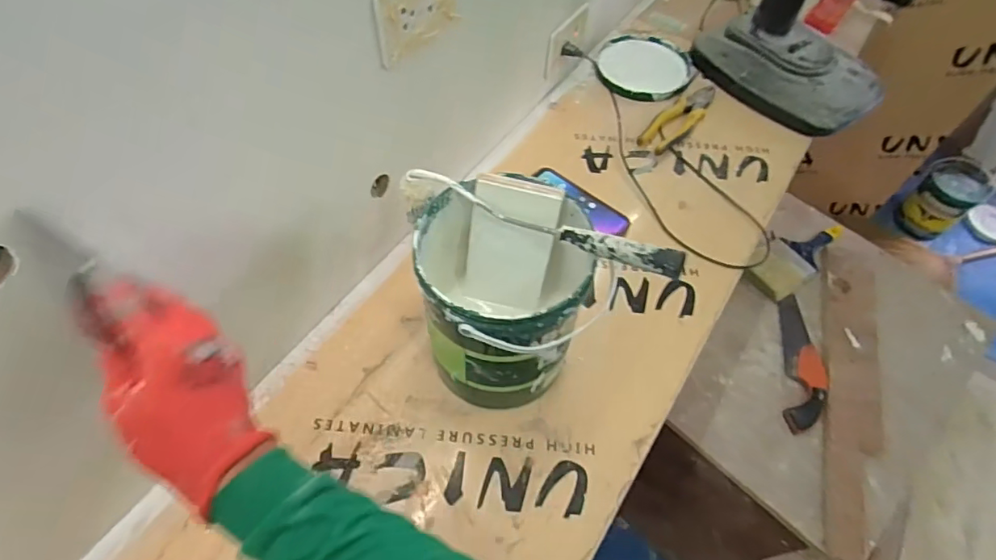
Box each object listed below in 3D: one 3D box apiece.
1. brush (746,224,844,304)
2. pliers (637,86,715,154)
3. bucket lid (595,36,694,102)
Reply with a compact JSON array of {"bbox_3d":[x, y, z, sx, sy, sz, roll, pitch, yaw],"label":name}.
[{"bbox_3d":[0.587,-0.044,1.056,0.230,0.029,0.091,-30,63,-20],"label":"brush"},{"bbox_3d":[0.309,-0.275,0.903,0.057,0.016,0.203,37,63,19],"label":"pliers"},{"bbox_3d":[0.267,-0.386,0.976,0.166,0.013,0.173,1,57,-2],"label":"bucket lid"}]

